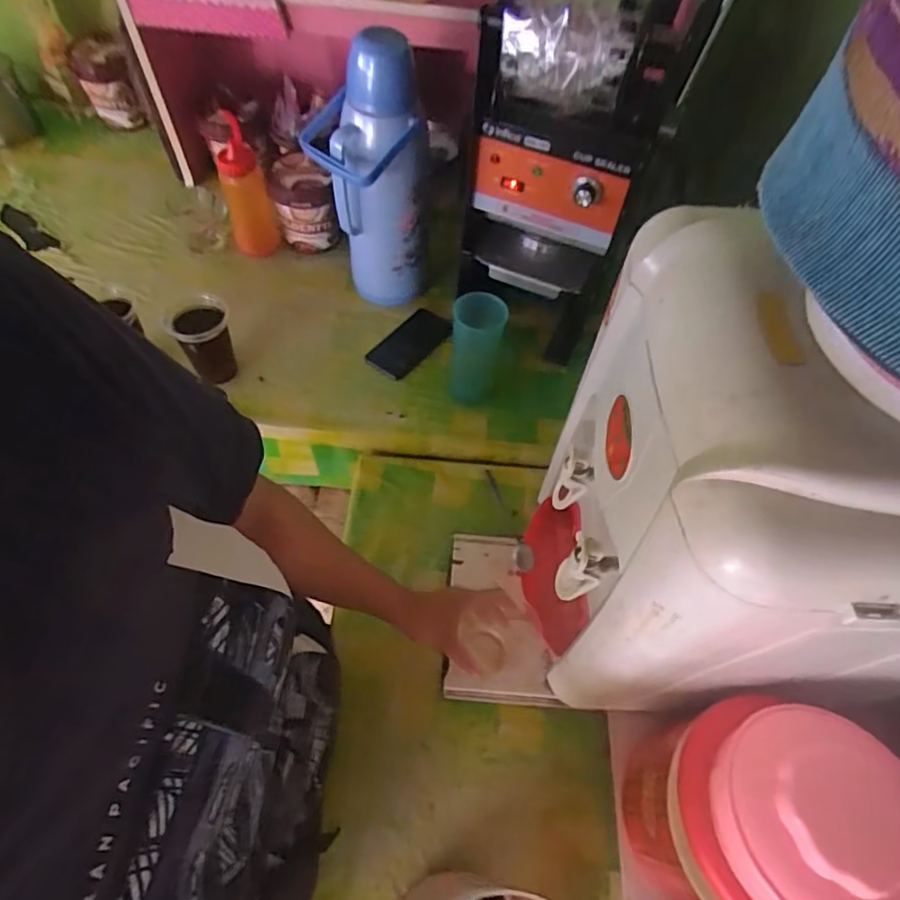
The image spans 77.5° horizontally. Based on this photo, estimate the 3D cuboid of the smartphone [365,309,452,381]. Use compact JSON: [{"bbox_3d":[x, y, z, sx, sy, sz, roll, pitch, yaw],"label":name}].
[{"bbox_3d":[-0.062,-0.176,0.932,0.086,0.014,0.144,36,73,21],"label":"smartphone"}]

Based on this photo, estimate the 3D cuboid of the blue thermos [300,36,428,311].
[{"bbox_3d":[-0.117,-0.378,0.832,0.159,0.358,0.105,-17,61,-14],"label":"blue thermos"}]

